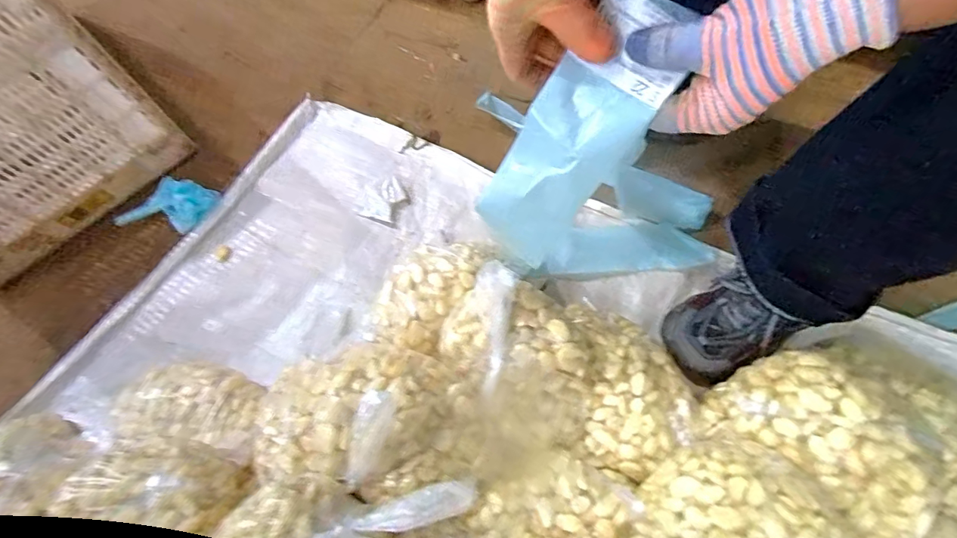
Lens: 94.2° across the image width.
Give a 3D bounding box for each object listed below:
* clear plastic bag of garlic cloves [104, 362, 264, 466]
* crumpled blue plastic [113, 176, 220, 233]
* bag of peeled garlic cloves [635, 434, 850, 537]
[{"bbox_3d":[-0.345,0.169,0.546,0.176,0.061,0.102,5,66,5],"label":"clear plastic bag of garlic cloves"},{"bbox_3d":[-0.468,-0.099,0.680,0.124,0.032,0.078,2,67,3],"label":"crumpled blue plastic"},{"bbox_3d":[0.235,0.230,0.381,0.152,0.074,0.155,-33,68,-11],"label":"bag of peeled garlic cloves"}]

